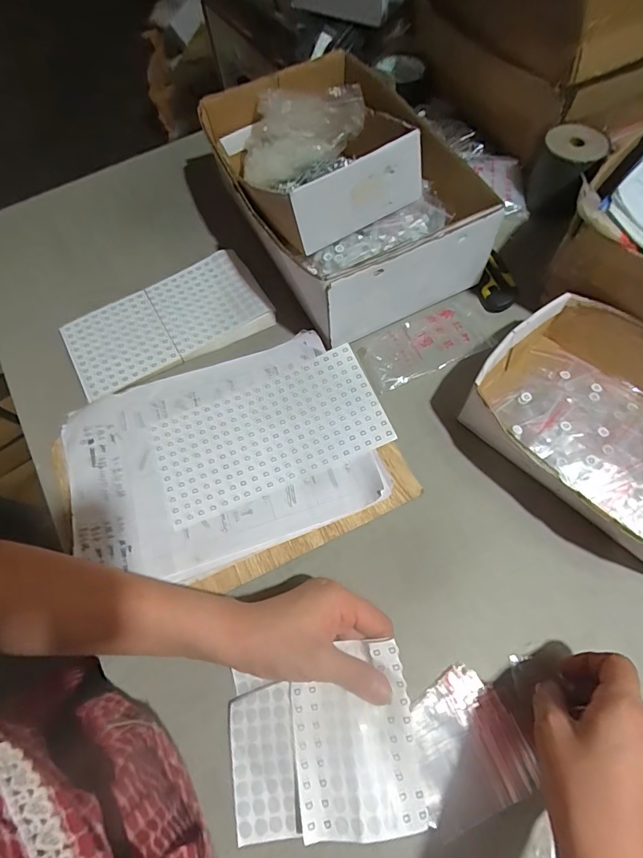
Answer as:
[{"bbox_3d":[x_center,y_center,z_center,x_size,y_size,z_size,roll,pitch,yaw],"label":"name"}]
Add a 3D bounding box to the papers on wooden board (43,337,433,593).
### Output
[{"bbox_3d":[-0.095,0.028,0.443,0.320,0.024,0.235,-22,65,-8],"label":"papers on wooden board"}]

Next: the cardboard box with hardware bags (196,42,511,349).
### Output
[{"bbox_3d":[0.010,-0.289,0.529,0.206,0.144,0.350,-27,66,-10],"label":"cardboard box with hardware bags"}]

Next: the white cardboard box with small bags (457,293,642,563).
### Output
[{"bbox_3d":[0.279,-0.005,0.412,0.241,0.062,0.194,41,73,20],"label":"white cardboard box with small bags"}]

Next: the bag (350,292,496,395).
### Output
[{"bbox_3d":[0.121,-0.104,0.500,0.159,0.012,0.080,-23,65,-8],"label":"bag"}]

